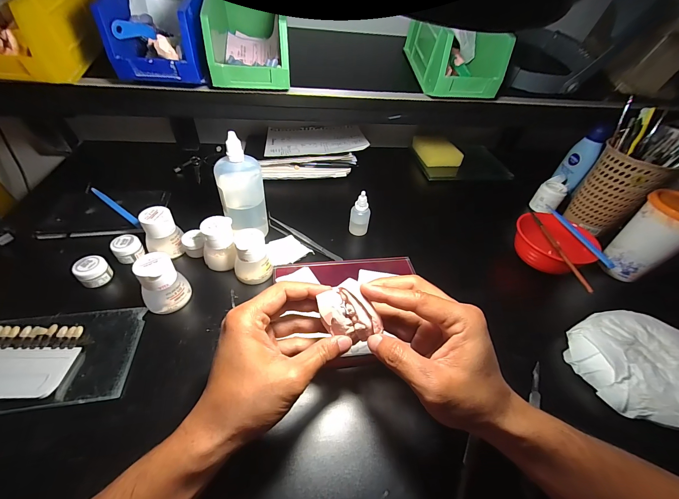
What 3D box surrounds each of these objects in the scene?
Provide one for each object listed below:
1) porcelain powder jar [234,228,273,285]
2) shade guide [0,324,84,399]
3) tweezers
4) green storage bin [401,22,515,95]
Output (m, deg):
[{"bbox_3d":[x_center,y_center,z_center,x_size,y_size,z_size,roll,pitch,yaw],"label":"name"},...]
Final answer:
[{"bbox_3d":[-0.115,0.009,0.375,0.047,0.063,0.045,3,46,-4],"label":"porcelain powder jar"},{"bbox_3d":[-0.346,0.110,0.285,0.151,0.012,0.071,2,46,-5],"label":"shade guide"},{"bbox_3d":[-0.057,-0.017,0.442,0.136,0.019,0.013,27,49,18],"label":"tweezers"},{"bbox_3d":[0.177,-0.308,0.452,0.100,0.069,0.161,-4,50,-7],"label":"green storage bin"}]

